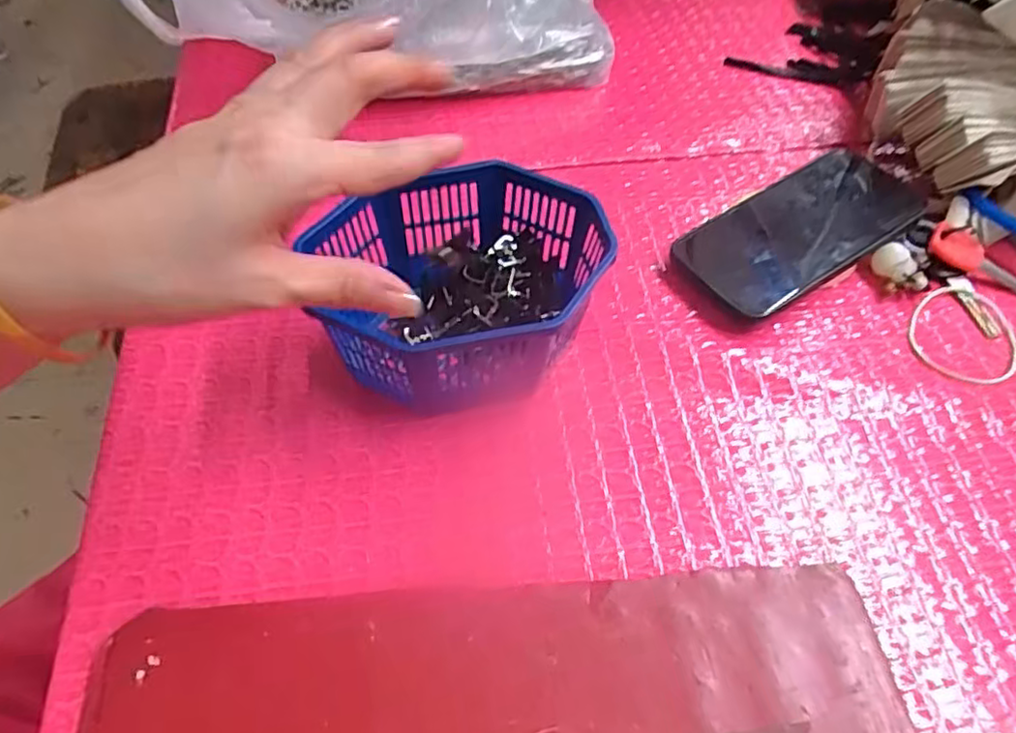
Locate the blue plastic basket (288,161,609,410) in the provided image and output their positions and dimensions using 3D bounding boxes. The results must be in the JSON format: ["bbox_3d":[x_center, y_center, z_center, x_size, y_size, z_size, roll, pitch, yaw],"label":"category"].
[{"bbox_3d":[-0.022,-0.037,0.346,0.142,0.082,0.133,1,54,-1],"label":"blue plastic basket"}]

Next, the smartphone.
[{"bbox_3d":[0.184,-0.087,0.413,0.147,0.008,0.076,-29,60,-11],"label":"smartphone"}]

